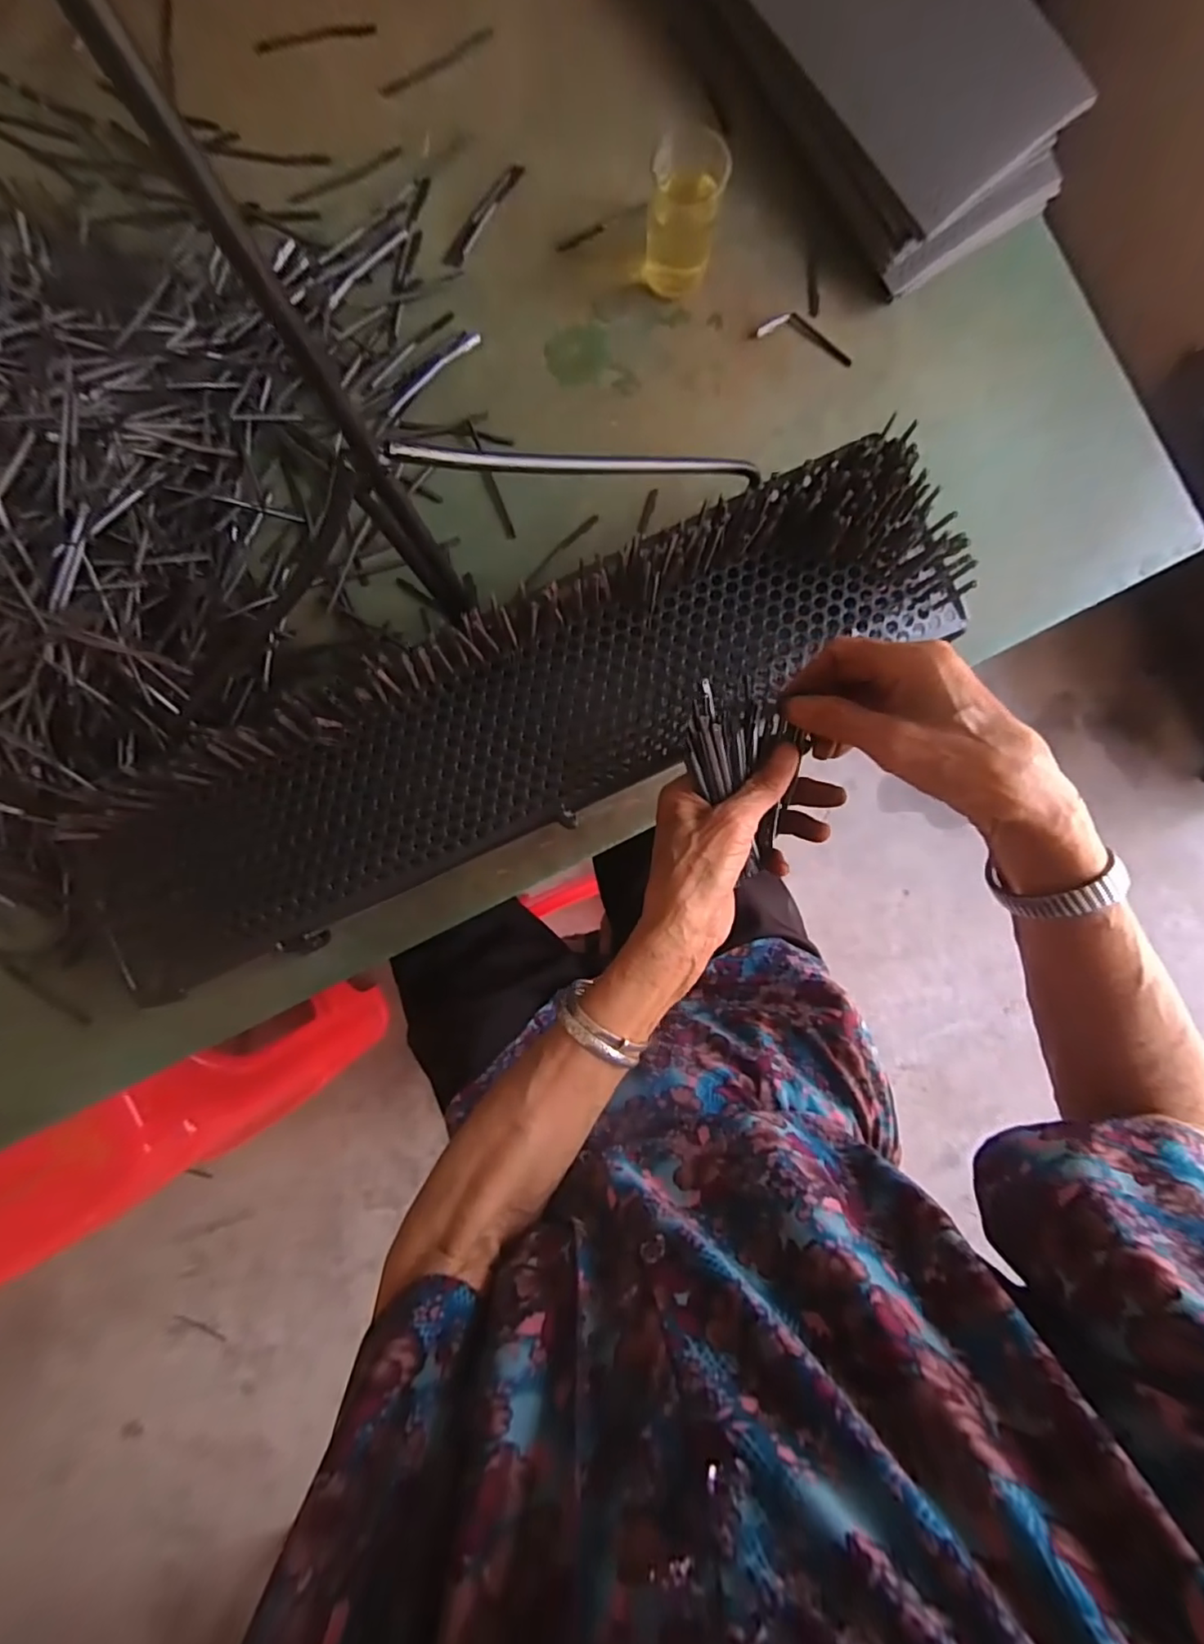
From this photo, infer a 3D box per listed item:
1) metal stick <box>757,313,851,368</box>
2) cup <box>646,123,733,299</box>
[{"bbox_3d":[0.168,-0.397,0.469,0.080,0.007,0.026,16,90,0],"label":"metal stick"},{"bbox_3d":[0.061,-0.449,0.423,0.051,0.075,0.054,0,90,0],"label":"cup"}]

